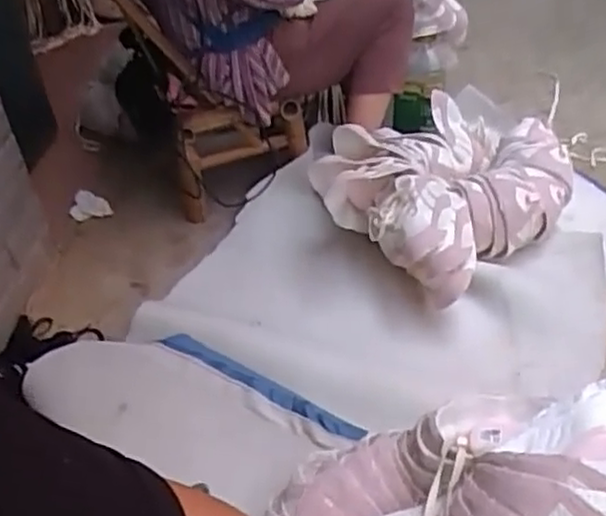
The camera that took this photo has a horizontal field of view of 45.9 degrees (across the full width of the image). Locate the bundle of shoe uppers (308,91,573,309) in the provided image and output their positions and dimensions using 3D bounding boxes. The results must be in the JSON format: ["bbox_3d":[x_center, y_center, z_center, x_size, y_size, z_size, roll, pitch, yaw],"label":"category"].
[{"bbox_3d":[0.279,-0.143,1.398,0.452,0.170,0.381,-32,40,-29],"label":"bundle of shoe uppers"}]

